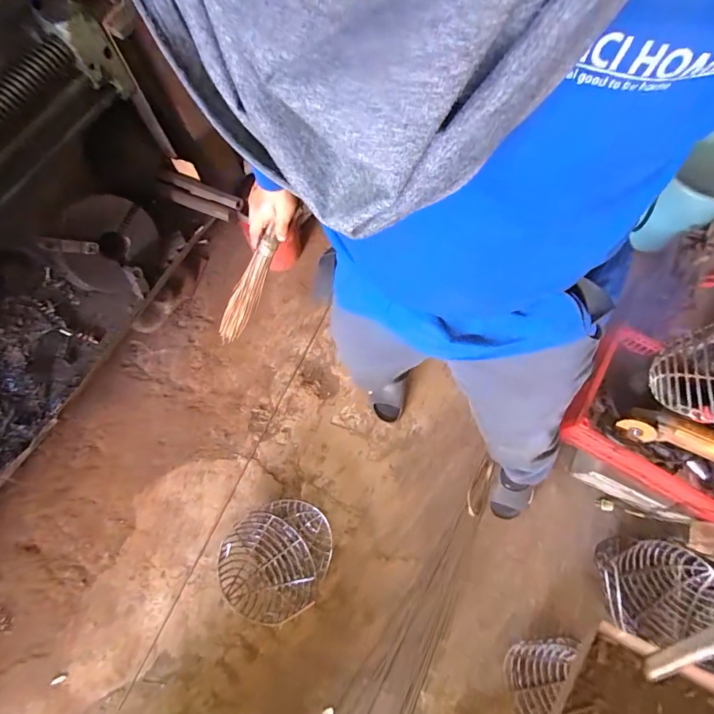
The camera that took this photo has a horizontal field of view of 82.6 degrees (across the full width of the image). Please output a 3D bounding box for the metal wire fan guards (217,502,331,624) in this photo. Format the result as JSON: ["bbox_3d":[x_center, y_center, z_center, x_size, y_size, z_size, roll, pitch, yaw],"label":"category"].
[{"bbox_3d":[-0.222,0.563,1.130,0.313,0.098,0.273,-37,76,-13],"label":"metal wire fan guards"}]

